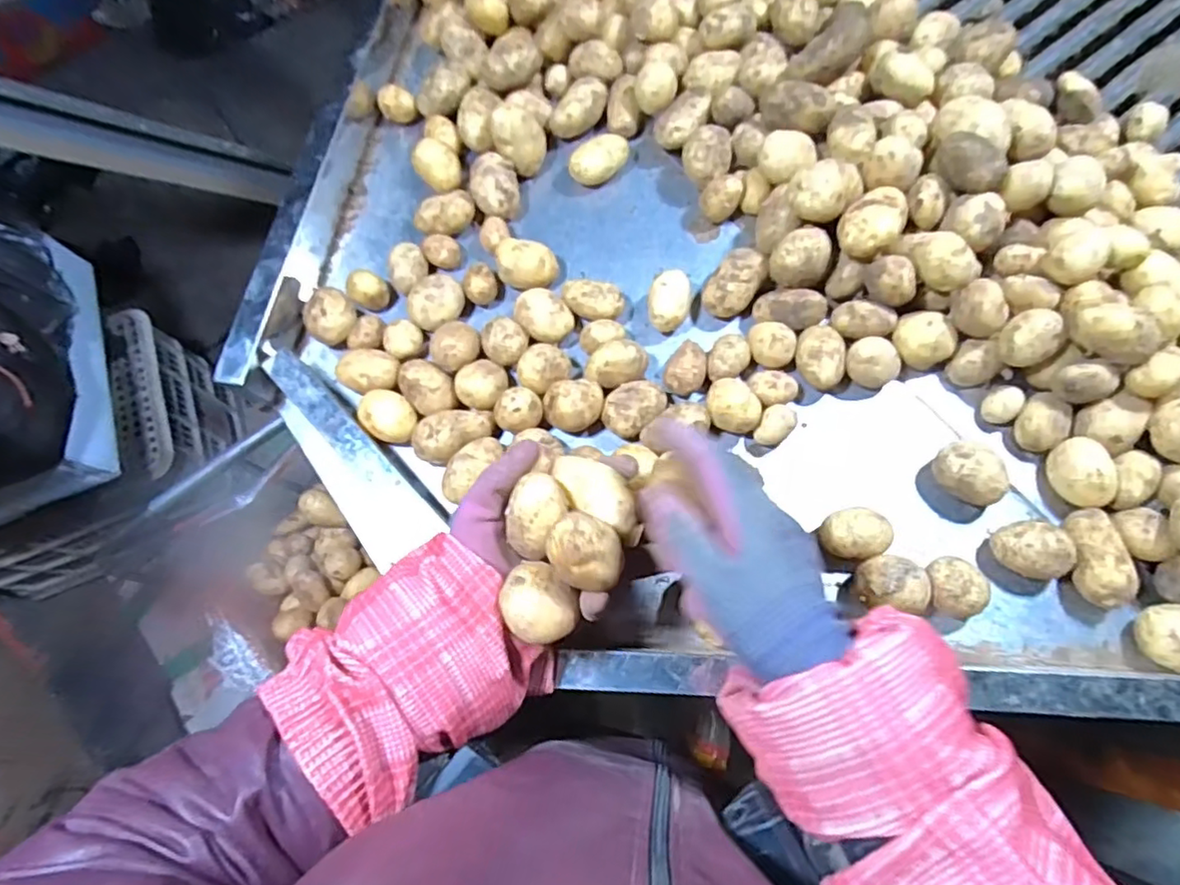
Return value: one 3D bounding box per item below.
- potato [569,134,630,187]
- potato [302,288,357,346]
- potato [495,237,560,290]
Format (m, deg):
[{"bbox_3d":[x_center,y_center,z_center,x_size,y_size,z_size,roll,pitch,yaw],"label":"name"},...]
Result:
[{"bbox_3d":[0.009,-0.252,0.570,0.035,0.034,0.052,42,78,13],"label":"potato"},{"bbox_3d":[-0.218,-0.104,0.535,0.042,0.037,0.038,-37,76,-10],"label":"potato"},{"bbox_3d":[-0.055,-0.152,0.540,0.049,0.036,0.040,13,73,5],"label":"potato"}]

